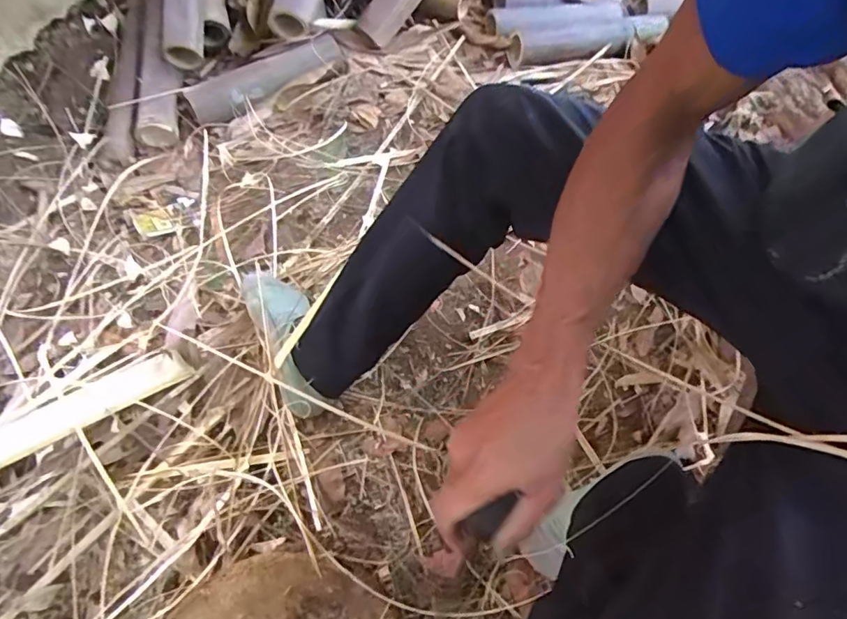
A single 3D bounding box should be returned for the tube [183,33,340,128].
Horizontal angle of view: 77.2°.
[{"bbox_3d":[-0.308,-0.459,1.058,0.320,0.066,0.072,-33,68,-20],"label":"tube"}]

